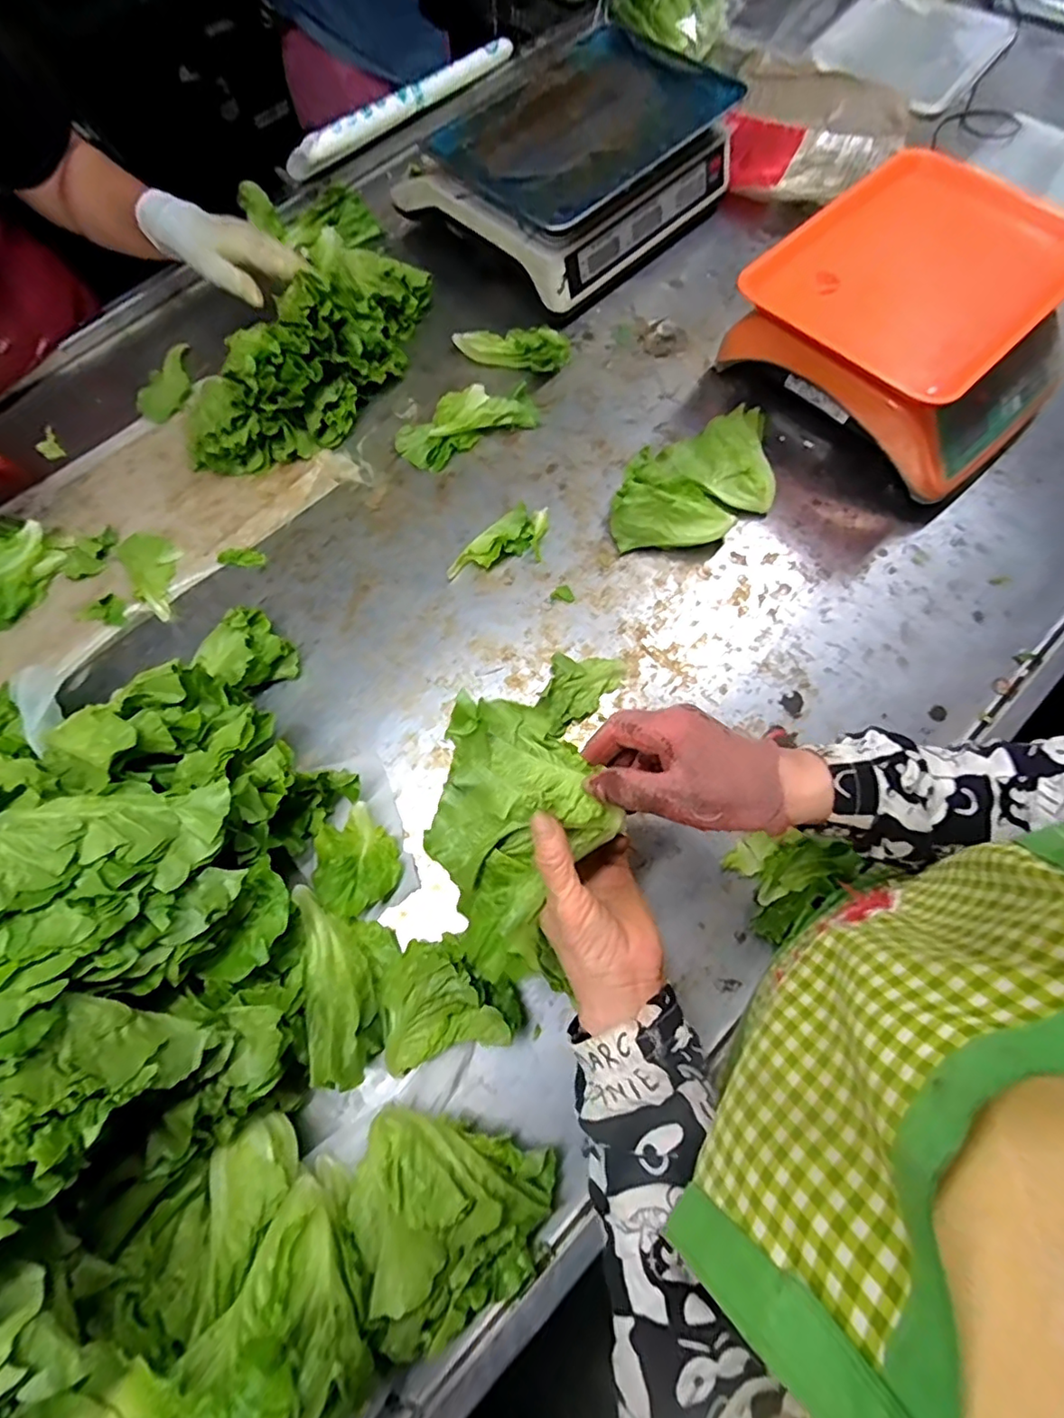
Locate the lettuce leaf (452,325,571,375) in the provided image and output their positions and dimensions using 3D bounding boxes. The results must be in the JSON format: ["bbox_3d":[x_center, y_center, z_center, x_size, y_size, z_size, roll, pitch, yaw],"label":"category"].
[{"bbox_3d":[-0.026,-0.427,0.679,0.139,0.042,0.036,21,72,9],"label":"lettuce leaf"}]

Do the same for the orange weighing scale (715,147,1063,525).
[{"bbox_3d":[0.392,-0.392,0.587,0.296,0.162,0.299,40,76,15],"label":"orange weighing scale"}]

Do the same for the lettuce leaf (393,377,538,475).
[{"bbox_3d":[-0.075,-0.331,0.651,0.158,0.033,0.079,-26,71,-8],"label":"lettuce leaf"}]

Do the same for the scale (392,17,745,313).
[{"bbox_3d":[0.044,-0.689,0.739,0.291,0.112,0.341,42,76,15],"label":"scale"}]

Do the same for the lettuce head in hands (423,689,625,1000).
[{"bbox_3d":[-0.008,0.082,0.375,0.114,0.048,0.170,10,70,6],"label":"lettuce head in hands"}]

